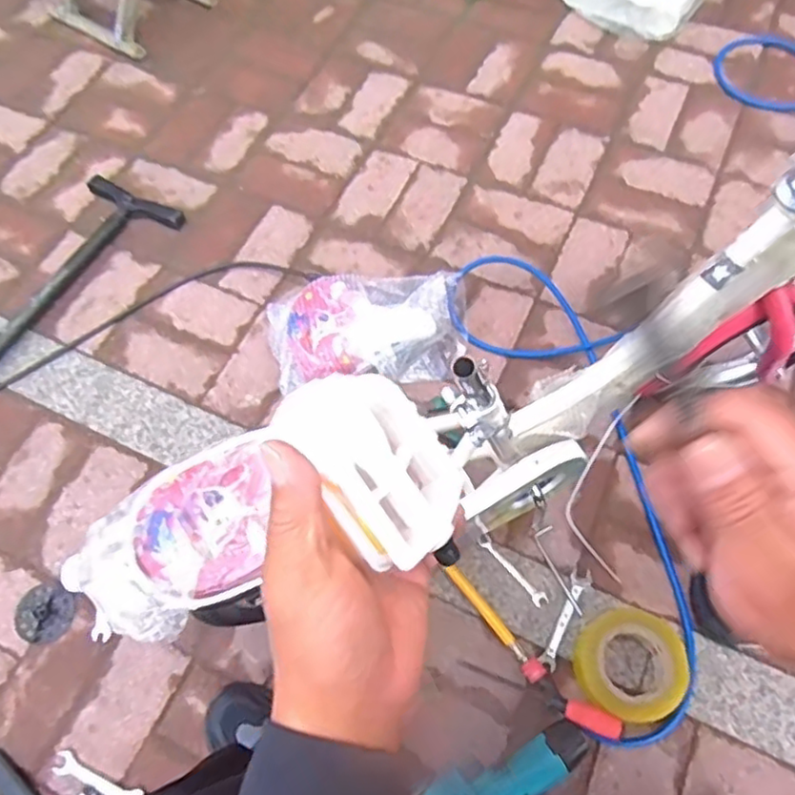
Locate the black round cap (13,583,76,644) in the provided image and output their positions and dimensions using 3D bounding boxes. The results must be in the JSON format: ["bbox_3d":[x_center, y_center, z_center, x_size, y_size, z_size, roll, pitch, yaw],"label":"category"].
[{"bbox_3d":[-0.474,0.289,0.881,0.082,0.011,0.073,19,63,11],"label":"black round cap"}]

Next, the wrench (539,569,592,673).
[{"bbox_3d":[0.217,0.283,0.845,0.024,0.011,0.134,24,72,17],"label":"wrench"}]

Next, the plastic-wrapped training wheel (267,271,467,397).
[{"bbox_3d":[-0.044,-0.112,0.993,0.299,0.121,0.192,-10,62,-4],"label":"plastic-wrapped training wheel"}]

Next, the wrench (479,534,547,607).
[{"bbox_3d":[0.156,0.235,0.894,0.018,0.009,0.118,-39,67,-18],"label":"wrench"}]

